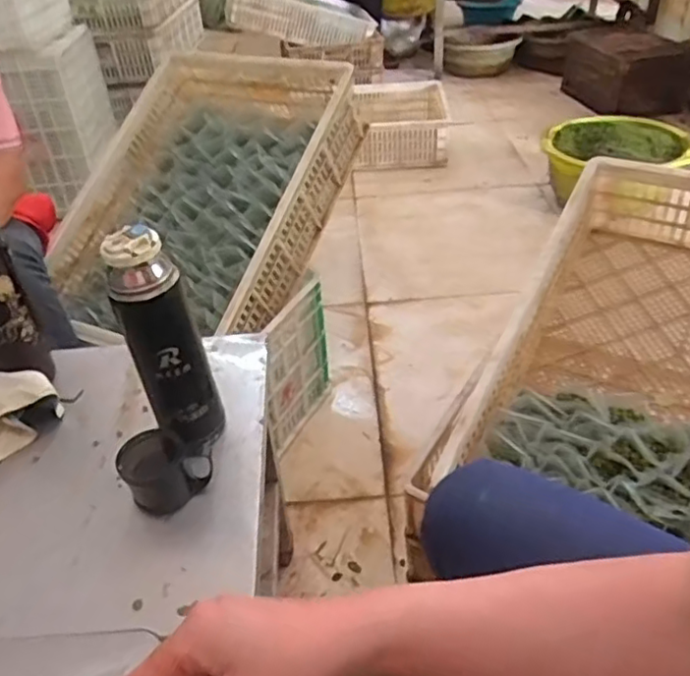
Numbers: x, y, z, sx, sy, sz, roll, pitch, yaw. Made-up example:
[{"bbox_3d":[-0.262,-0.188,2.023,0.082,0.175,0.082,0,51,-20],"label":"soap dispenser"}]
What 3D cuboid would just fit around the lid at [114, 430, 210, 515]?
[{"bbox_3d":[-0.170,0.124,0.603,0.079,0.062,0.057,-24,41,-23],"label":"lid"}]

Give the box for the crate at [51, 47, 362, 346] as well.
[{"bbox_3d":[-0.288,-0.281,1.246,0.480,0.143,0.613,15,69,24],"label":"crate"}]

